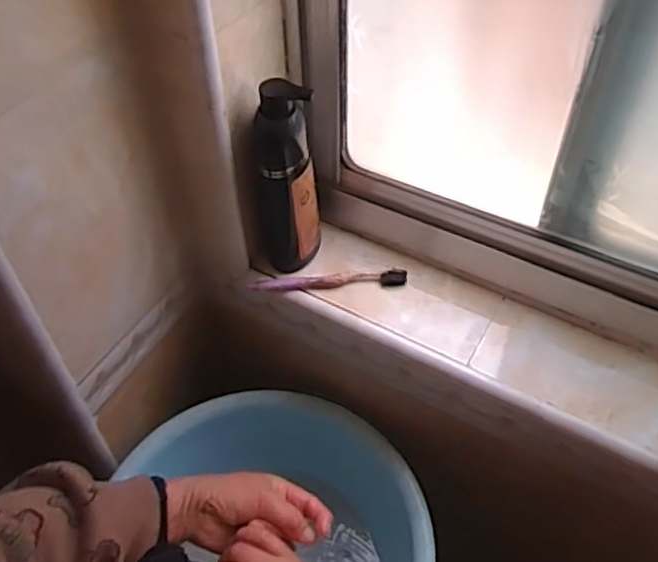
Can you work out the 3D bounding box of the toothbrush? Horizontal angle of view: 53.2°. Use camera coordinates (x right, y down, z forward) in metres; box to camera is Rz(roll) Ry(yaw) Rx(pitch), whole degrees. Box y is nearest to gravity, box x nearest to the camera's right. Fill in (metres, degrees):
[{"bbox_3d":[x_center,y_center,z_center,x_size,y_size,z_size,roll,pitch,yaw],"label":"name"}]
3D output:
[{"bbox_3d":[0.000,-0.001,0.742,0.175,0.013,0.017,-3,47,-2],"label":"toothbrush"}]

